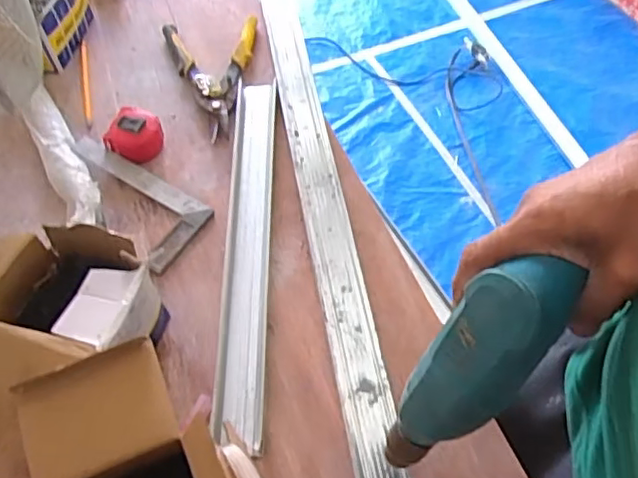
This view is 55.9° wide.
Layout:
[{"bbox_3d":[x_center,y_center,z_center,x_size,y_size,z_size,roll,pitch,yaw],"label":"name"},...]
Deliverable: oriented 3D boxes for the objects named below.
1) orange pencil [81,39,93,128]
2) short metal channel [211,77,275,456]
[{"bbox_3d":[-0.323,-0.220,0.834,0.010,0.004,0.166,-12,58,-9],"label":"orange pencil"},{"bbox_3d":[-0.081,-0.007,0.691,0.048,0.013,0.476,0,57,-1],"label":"short metal channel"}]

